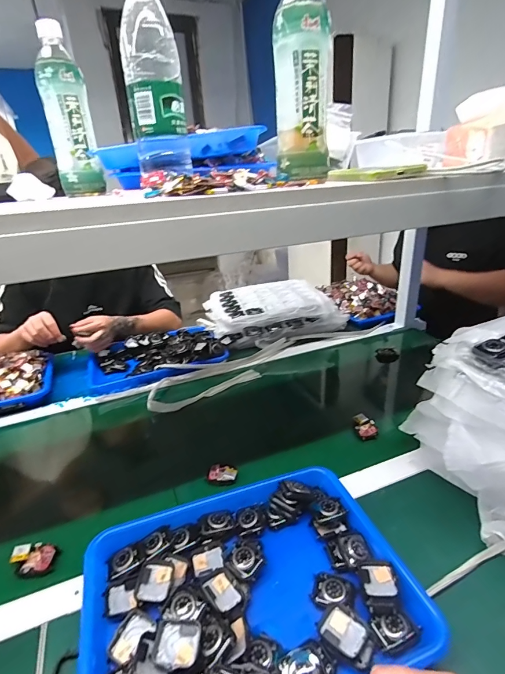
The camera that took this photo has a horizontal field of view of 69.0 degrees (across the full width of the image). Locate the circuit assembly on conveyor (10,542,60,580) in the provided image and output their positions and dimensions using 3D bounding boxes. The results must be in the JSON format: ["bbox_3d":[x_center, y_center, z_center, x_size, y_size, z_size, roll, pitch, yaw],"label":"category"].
[{"bbox_3d":[-0.269,0.272,0.449,0.053,0.014,0.038,-1,24,7],"label":"circuit assembly on conveyor"}]

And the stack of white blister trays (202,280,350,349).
[{"bbox_3d":[0.056,-0.077,1.028,0.344,0.086,0.259,-9,24,-11],"label":"stack of white blister trays"}]

